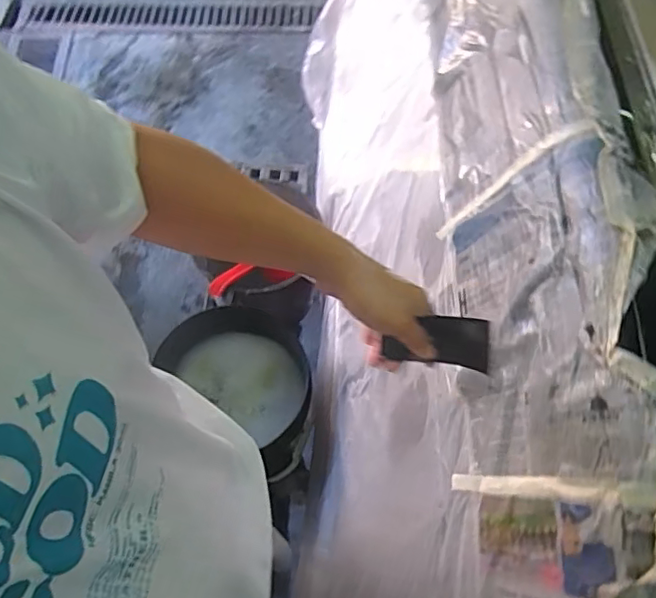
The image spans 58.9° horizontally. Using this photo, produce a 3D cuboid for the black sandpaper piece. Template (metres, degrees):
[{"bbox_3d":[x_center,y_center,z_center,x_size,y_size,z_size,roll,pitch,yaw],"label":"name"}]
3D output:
[{"bbox_3d":[0.102,0.042,0.553,0.101,0.068,0.009,8,50,25],"label":"black sandpaper piece"}]

